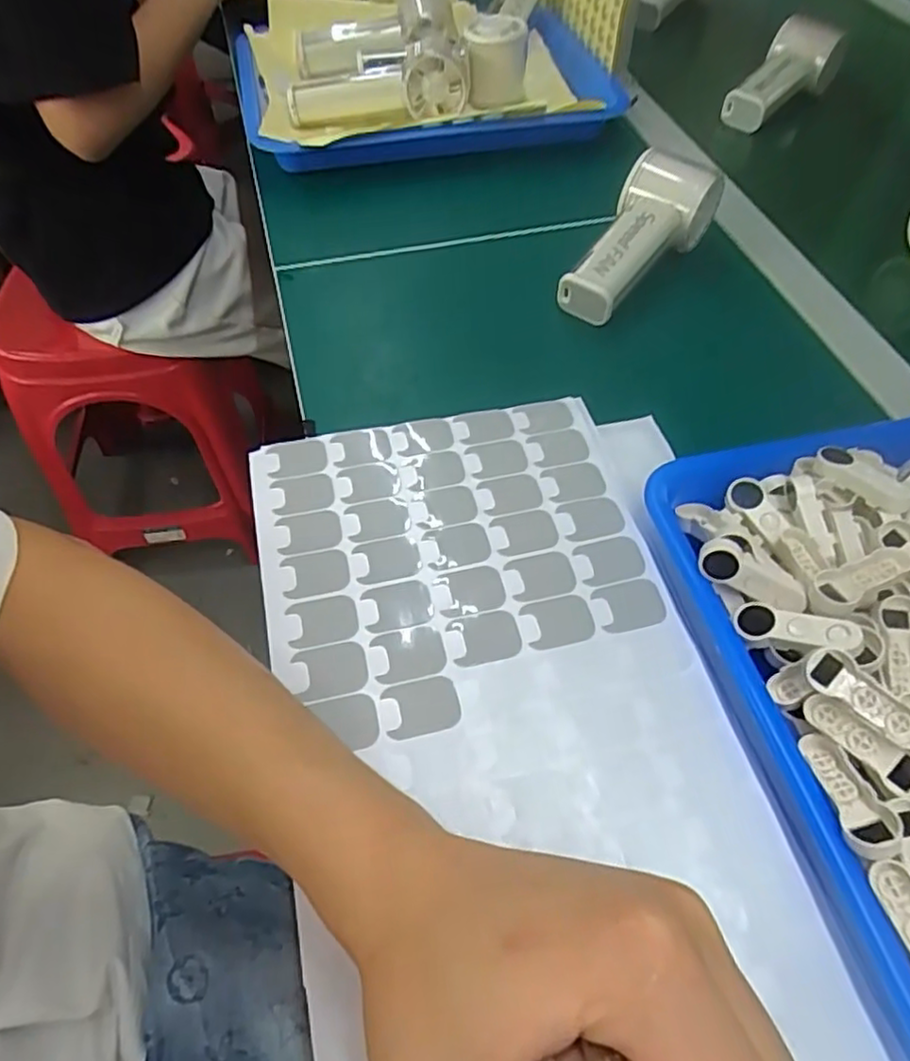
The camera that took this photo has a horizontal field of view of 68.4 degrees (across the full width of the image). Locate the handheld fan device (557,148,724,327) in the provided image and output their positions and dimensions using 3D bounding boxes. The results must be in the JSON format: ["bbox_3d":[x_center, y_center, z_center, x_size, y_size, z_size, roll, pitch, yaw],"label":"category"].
[{"bbox_3d":[0.128,-0.209,0.472,0.061,0.048,0.143,34,62,21],"label":"handheld fan device"}]

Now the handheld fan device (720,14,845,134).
[{"bbox_3d":[0.320,-0.442,0.650,0.059,0.052,0.140,35,61,20],"label":"handheld fan device"}]

